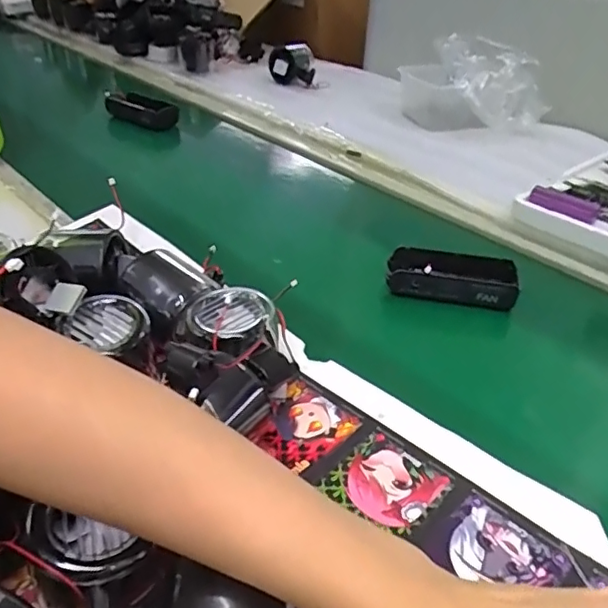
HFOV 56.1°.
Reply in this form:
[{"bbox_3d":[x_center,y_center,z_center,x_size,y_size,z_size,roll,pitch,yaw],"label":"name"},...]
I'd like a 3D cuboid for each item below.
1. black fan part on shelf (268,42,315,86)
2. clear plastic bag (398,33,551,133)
[{"bbox_3d":[-0.019,-0.382,0.923,0.074,0.064,0.038,-1,36,-4],"label":"black fan part on shelf"},{"bbox_3d":[0.232,-0.300,0.800,0.114,0.111,0.186,-28,46,-34],"label":"clear plastic bag"}]

